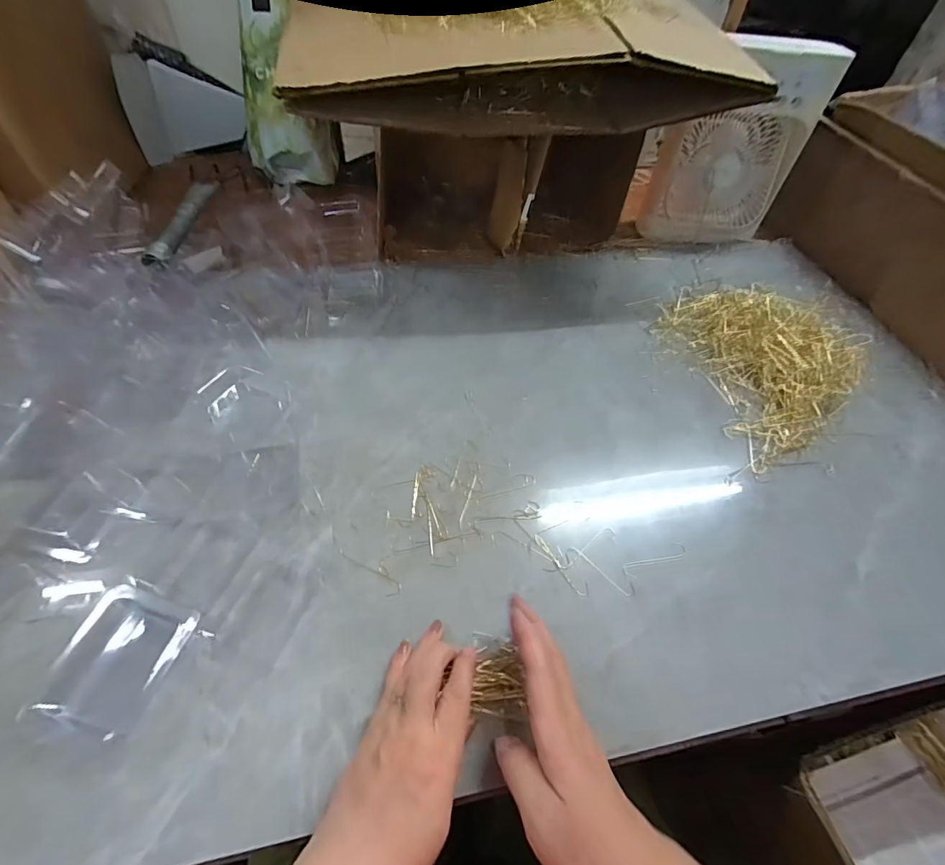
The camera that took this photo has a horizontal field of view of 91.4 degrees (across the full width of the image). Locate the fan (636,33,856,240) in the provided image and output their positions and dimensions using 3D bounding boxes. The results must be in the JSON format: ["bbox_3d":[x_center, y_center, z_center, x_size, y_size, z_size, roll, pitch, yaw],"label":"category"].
[{"bbox_3d":[0.382,-0.420,0.680,0.184,0.238,0.094,-3,53,-7],"label":"fan"}]

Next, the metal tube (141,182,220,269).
[{"bbox_3d":[-0.356,-0.257,0.568,0.029,0.023,0.172,3,52,-1],"label":"metal tube"}]

